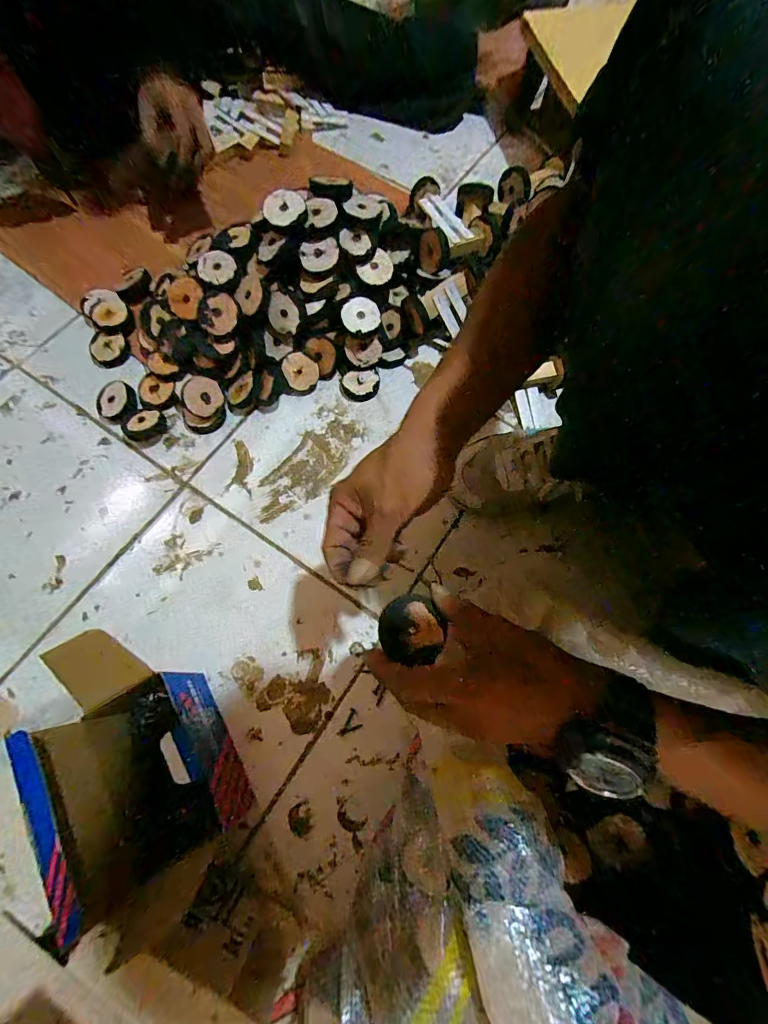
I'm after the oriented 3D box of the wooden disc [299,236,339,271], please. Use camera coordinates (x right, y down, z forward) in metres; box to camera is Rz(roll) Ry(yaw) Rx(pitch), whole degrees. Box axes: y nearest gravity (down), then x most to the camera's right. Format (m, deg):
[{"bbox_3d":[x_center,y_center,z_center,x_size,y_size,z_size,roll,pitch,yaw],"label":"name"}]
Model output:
[{"bbox_3d":[-0.078,-0.311,0.509,0.047,0.034,0.004,-20,31,-13],"label":"wooden disc"}]

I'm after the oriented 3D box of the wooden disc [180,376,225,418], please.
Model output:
[{"bbox_3d":[-0.226,-0.145,0.523,0.046,0.007,0.046,-4,105,-15],"label":"wooden disc"}]

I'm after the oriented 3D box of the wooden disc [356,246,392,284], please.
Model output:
[{"bbox_3d":[-0.007,-0.311,0.539,0.033,0.007,0.053,46,74,-23],"label":"wooden disc"}]

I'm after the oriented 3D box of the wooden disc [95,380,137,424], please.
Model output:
[{"bbox_3d":[-0.344,-0.140,0.542,0.047,0.022,0.056,-3,71,-3],"label":"wooden disc"}]

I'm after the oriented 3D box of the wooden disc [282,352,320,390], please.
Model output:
[{"bbox_3d":[-0.109,-0.185,0.550,0.043,0.004,0.045,-4,114,-9],"label":"wooden disc"}]

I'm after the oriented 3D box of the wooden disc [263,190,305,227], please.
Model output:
[{"bbox_3d":[-0.114,-0.354,0.488,0.038,0.009,0.050,41,78,-4],"label":"wooden disc"}]

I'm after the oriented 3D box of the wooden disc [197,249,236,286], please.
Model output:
[{"bbox_3d":[-0.199,-0.291,0.501,0.043,0.008,0.043,1,85,-6],"label":"wooden disc"}]

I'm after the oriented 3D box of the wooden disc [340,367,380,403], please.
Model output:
[{"bbox_3d":[-0.032,-0.171,0.569,0.053,0.016,0.043,-11,72,-6],"label":"wooden disc"}]

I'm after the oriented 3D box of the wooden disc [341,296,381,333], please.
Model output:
[{"bbox_3d":[-0.030,-0.249,0.528,0.045,0.006,0.046,0,85,4],"label":"wooden disc"}]

